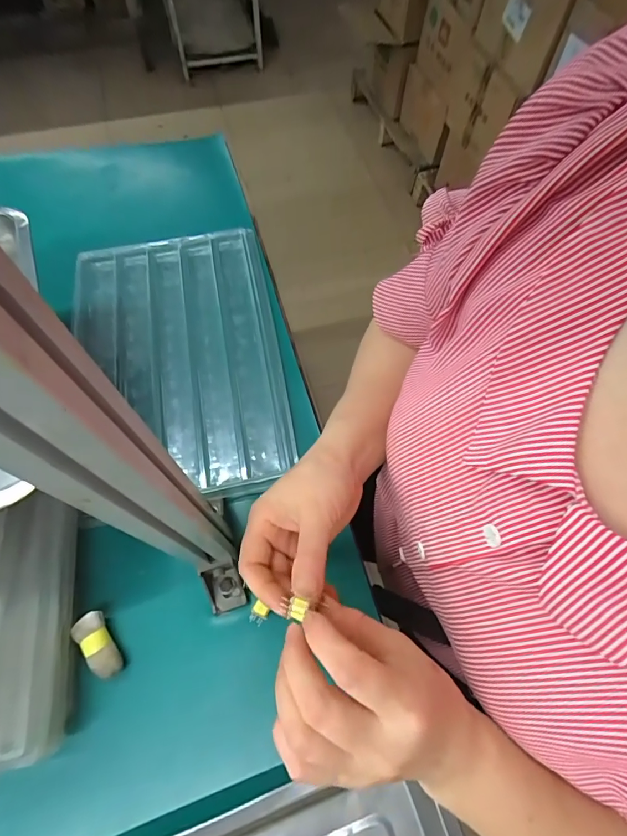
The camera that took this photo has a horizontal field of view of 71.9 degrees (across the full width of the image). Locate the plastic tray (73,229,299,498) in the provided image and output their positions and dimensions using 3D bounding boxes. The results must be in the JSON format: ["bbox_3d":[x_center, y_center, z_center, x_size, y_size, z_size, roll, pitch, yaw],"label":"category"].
[{"bbox_3d":[-0.147,-0.068,0.459,0.211,0.019,0.309,-12,64,-4],"label":"plastic tray"}]

